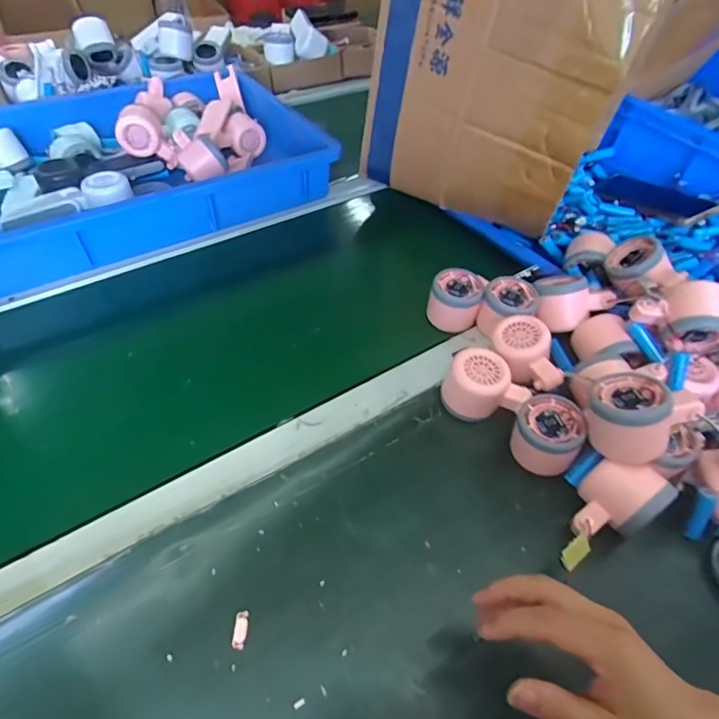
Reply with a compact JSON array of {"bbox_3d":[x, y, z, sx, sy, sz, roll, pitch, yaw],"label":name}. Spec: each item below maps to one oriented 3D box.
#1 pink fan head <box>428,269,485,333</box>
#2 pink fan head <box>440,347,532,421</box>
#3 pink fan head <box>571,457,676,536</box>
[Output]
[{"bbox_3d":[0.111,-0.067,0.555,0.058,0.051,0.059,8,51,2],"label":"pink fan head"},{"bbox_3d":[0.123,0.030,0.469,0.078,0.054,0.059,21,53,13],"label":"pink fan head"},{"bbox_3d":[0.213,0.120,0.396,0.083,0.052,0.057,-29,59,-25],"label":"pink fan head"}]

